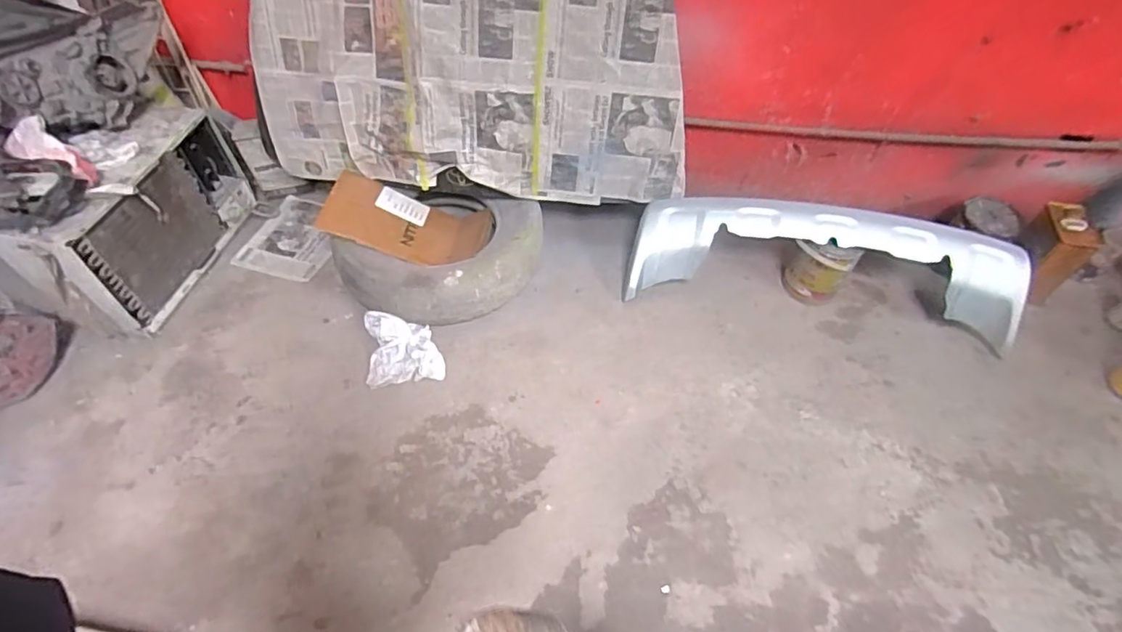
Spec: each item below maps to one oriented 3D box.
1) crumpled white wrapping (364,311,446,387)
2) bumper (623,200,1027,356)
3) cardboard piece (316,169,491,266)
[{"bbox_3d":[-0.425,0.078,1.535,0.205,0.069,0.207,-8,53,-6],"label":"crumpled white wrapping"},{"bbox_3d":[0.718,-0.135,1.593,1.037,0.250,0.253,8,53,6],"label":"bumper"},{"bbox_3d":[-0.467,-0.271,1.675,0.490,0.104,0.273,9,53,6],"label":"cardboard piece"}]

